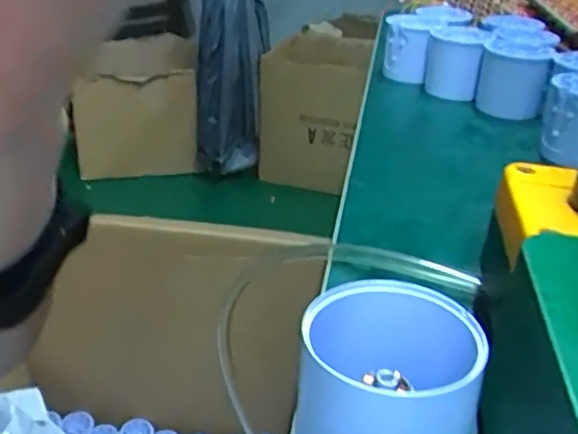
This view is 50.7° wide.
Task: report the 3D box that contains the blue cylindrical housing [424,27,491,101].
[{"bbox_3d":[0.144,-0.133,0.531,0.048,0.056,0.045,2,29,-1],"label":"blue cylindrical housing"}]

